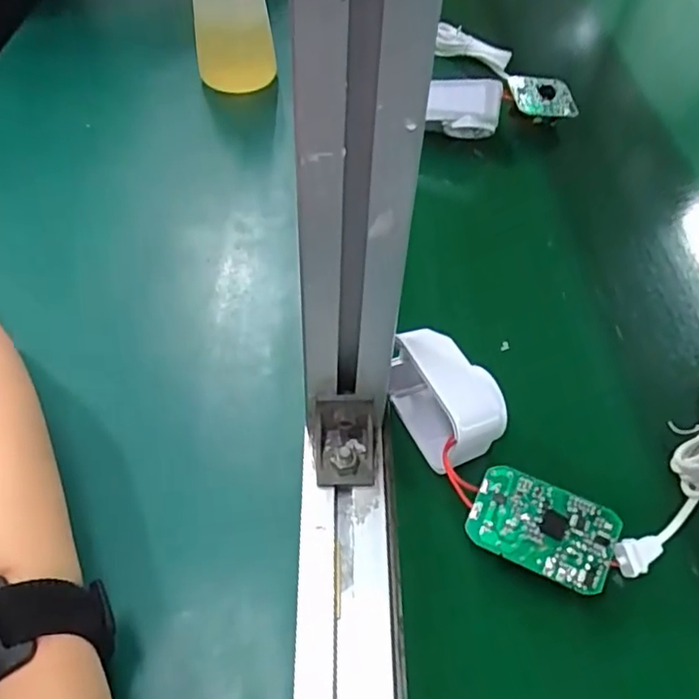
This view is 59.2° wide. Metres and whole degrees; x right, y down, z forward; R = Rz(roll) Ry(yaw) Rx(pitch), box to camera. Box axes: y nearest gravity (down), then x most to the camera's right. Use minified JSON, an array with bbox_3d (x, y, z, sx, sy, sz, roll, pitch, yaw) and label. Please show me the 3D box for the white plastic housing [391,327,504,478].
[{"bbox_3d":[0.049,0.021,0.314,0.040,0.035,0.069,-19,56,-15],"label":"white plastic housing"}]

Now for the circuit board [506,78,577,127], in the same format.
[{"bbox_3d":[0.158,-0.205,0.505,0.057,0.010,0.035,0,95,-6],"label":"circuit board"}]

